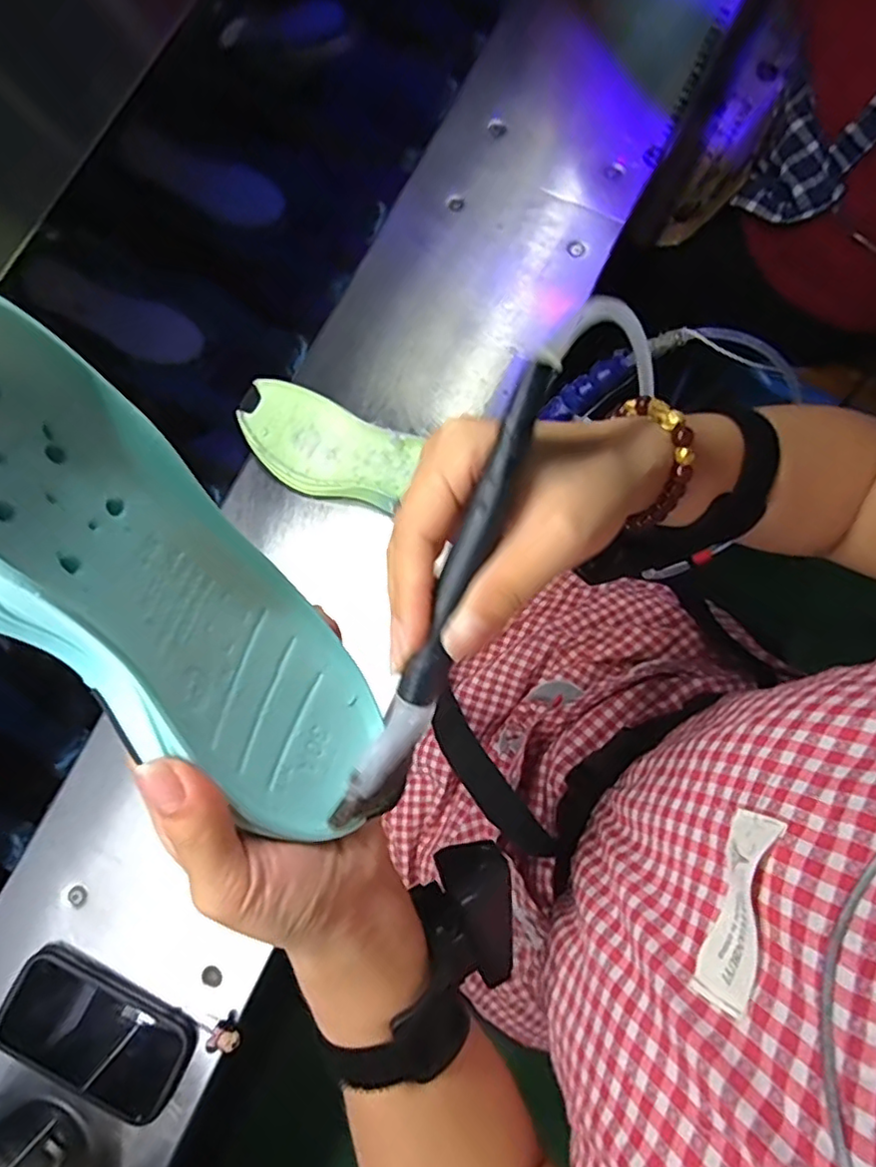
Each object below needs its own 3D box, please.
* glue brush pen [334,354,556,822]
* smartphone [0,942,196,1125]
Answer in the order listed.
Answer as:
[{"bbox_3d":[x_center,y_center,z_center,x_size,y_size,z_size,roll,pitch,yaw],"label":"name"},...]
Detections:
[{"bbox_3d":[0.003,0.009,0.208,0.017,0.017,0.170,23,103,5],"label":"glue brush pen"},{"bbox_3d":[-0.285,0.374,0.514,0.154,0.019,0.083,28,81,6],"label":"smartphone"}]

